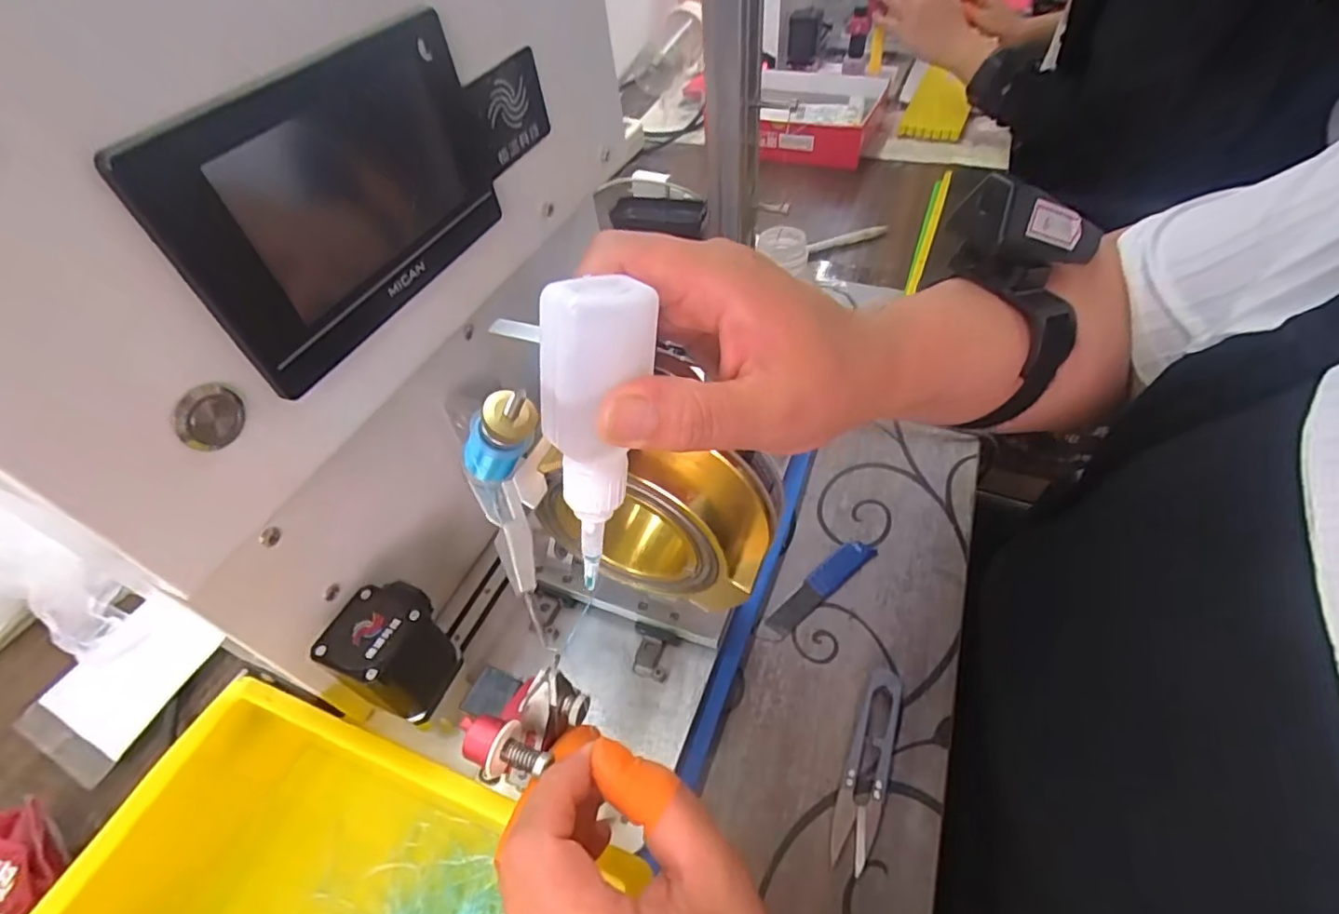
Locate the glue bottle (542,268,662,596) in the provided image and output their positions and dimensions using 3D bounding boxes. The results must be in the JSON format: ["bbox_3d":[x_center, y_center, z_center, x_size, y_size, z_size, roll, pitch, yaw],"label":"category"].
[{"bbox_3d":[-0.025,-0.002,0.197,0.024,0.108,0.028,24,38,23],"label":"glue bottle"}]

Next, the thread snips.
[{"bbox_3d":[0.109,0.165,0.326,0.023,0.011,0.100,17,54,19],"label":"thread snips"}]

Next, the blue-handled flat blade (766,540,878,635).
[{"bbox_3d":[0.102,0.085,0.407,0.093,0.004,0.021,-33,55,-20],"label":"blue-handled flat blade"}]

